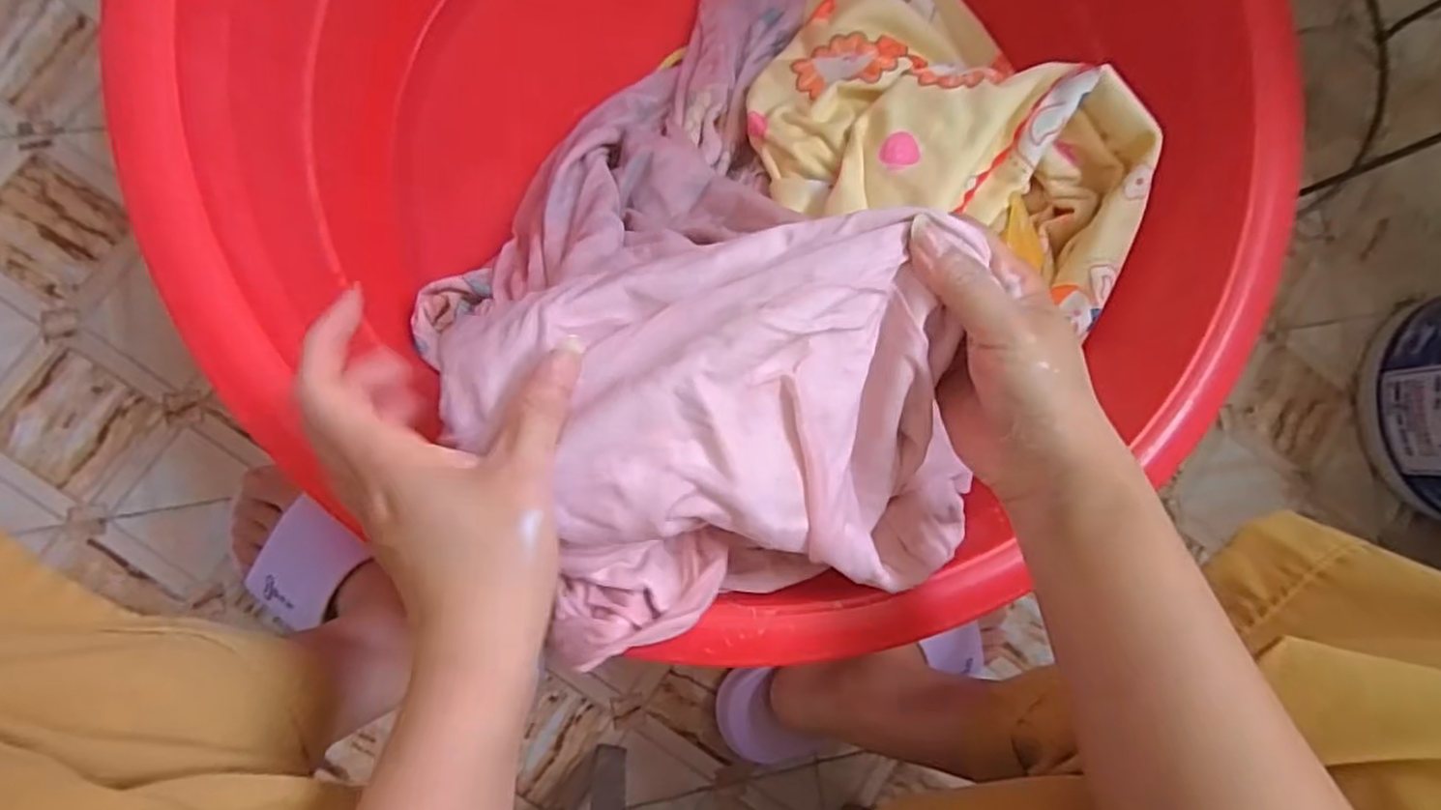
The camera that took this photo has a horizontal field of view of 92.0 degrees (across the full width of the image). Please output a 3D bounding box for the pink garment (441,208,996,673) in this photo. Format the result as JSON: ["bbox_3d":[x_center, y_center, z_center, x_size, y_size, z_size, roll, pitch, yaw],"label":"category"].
[{"bbox_3d":[0.008,0.015,0.318,0.232,0.089,0.167,-9,89,-8],"label":"pink garment"}]

